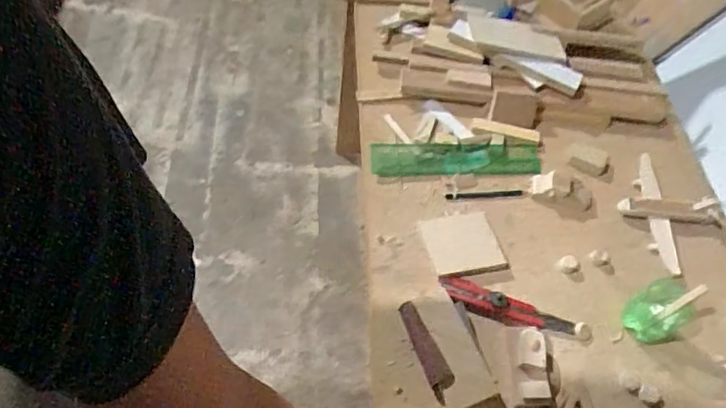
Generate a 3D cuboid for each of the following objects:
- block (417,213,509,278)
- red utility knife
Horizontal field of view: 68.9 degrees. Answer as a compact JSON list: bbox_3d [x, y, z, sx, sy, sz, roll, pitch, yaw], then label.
[{"bbox_3d":[0.134,0.054,0.716,0.100,0.010,0.092,-9,56,-11],"label":"block"},{"bbox_3d":[0.179,0.132,0.667,0.169,0.011,0.037,21,56,11],"label":"red utility knife"}]

